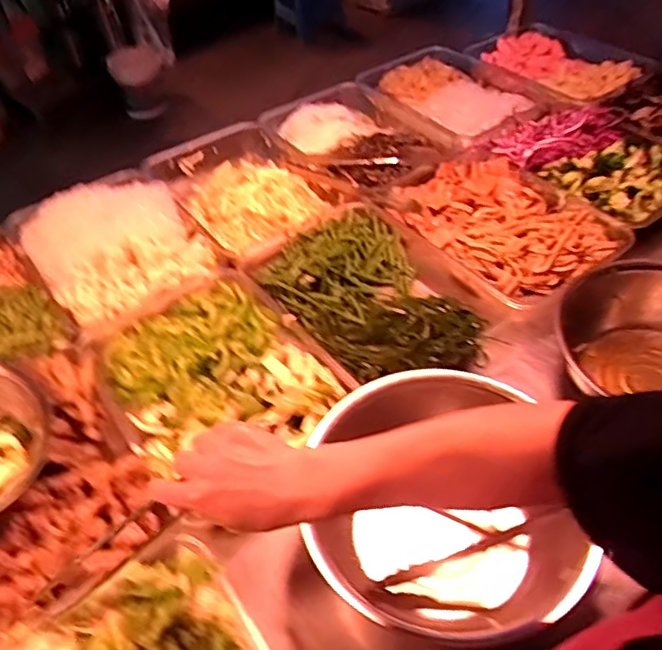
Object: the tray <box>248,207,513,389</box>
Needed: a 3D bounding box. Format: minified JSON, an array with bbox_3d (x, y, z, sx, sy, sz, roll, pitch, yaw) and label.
[{"bbox_3d":[0.073,-0.042,0.900,0.259,0.064,0.354,-32,52,-24],"label":"tray"}]

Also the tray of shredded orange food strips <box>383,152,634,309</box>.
[{"bbox_3d":[0.272,-0.163,1.007,0.265,0.057,0.347,-33,53,-24],"label":"tray of shredded orange food strips"}]

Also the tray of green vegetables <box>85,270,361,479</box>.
[{"bbox_3d":[-0.154,0.065,0.807,0.261,0.073,0.346,-28,51,-21],"label":"tray of green vegetables"}]

